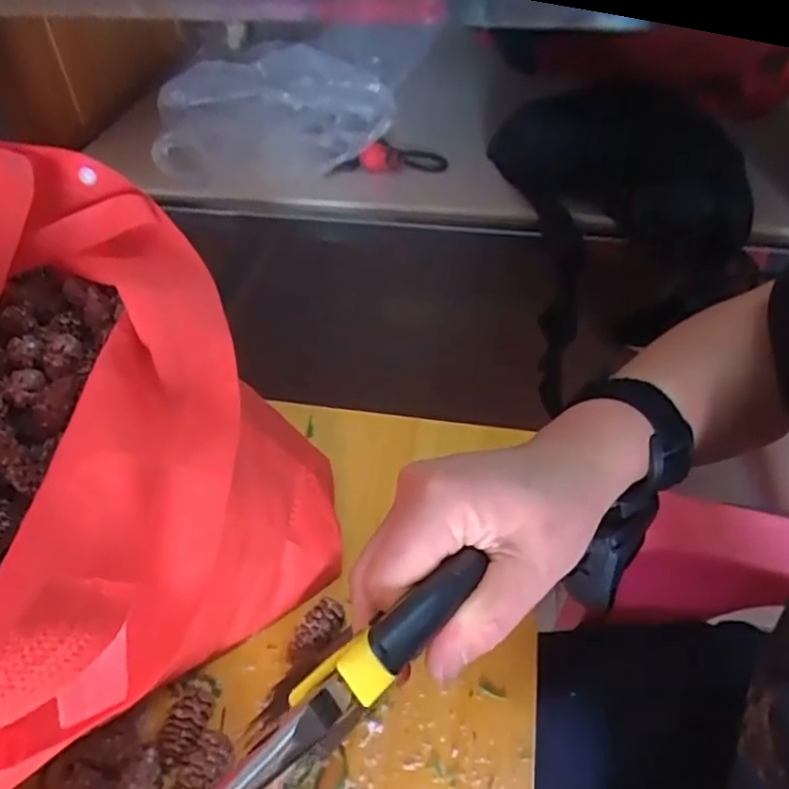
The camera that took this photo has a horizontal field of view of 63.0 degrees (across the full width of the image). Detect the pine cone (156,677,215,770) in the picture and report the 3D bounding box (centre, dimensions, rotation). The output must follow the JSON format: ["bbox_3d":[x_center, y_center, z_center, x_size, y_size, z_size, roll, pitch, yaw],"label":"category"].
[{"bbox_3d":[-0.110,0.172,0.343,0.023,0.021,0.045,2,46,4],"label":"pine cone"}]

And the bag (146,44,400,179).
[{"bbox_3d":[-0.124,-0.278,0.643,0.226,0.106,0.077,7,46,8],"label":"bag"}]

